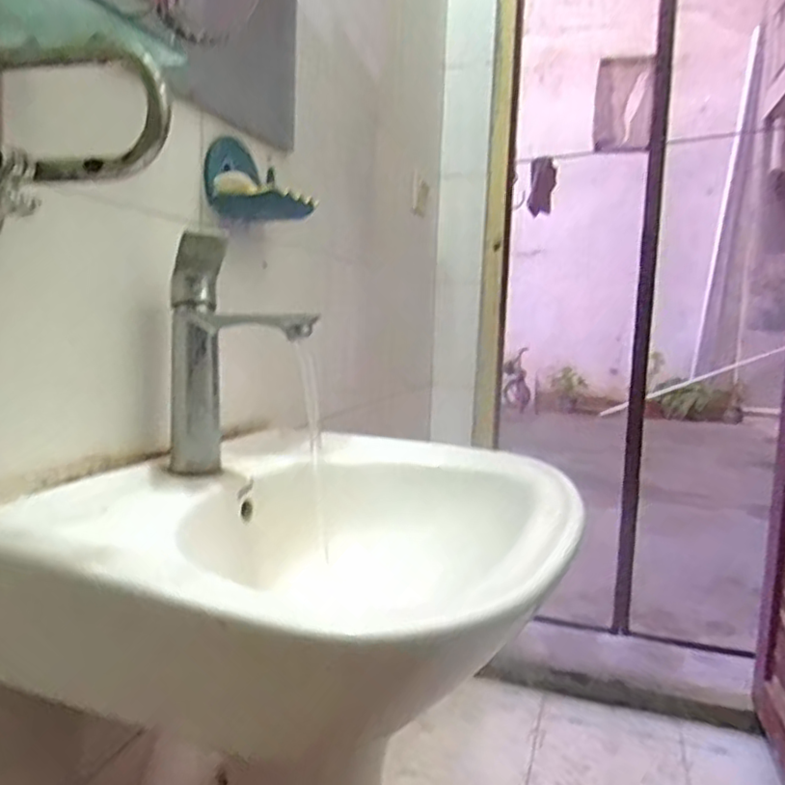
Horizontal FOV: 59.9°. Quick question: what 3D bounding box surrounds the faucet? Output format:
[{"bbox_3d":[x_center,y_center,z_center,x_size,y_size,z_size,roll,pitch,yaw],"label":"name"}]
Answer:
[{"bbox_3d":[-0.135,-0.028,0.611,0.133,0.202,0.057,3,6,4],"label":"faucet"}]

